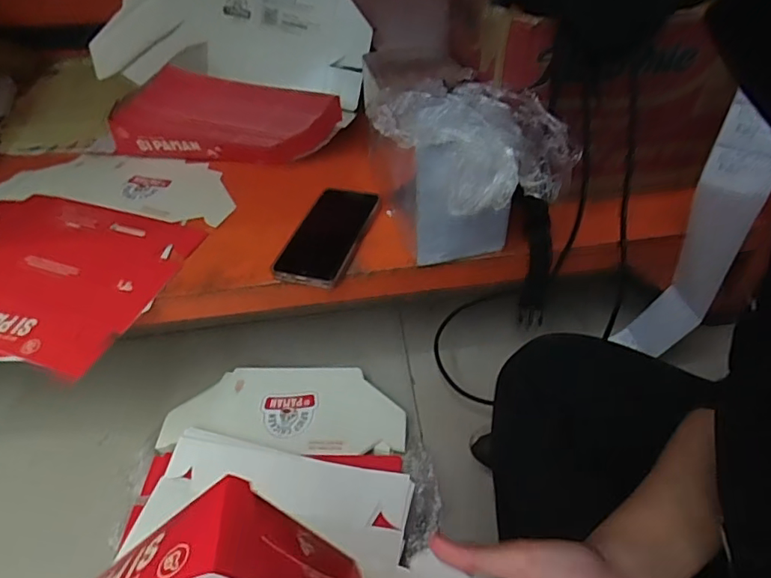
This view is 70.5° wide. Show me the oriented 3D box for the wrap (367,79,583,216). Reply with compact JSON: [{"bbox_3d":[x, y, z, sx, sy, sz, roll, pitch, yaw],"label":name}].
[{"bbox_3d":[0.091,-0.148,0.535,0.176,0.066,0.134,27,54,26],"label":"wrap"}]

